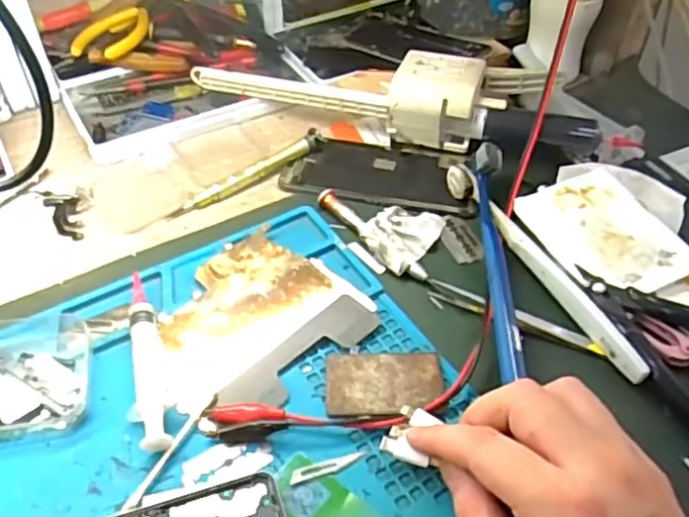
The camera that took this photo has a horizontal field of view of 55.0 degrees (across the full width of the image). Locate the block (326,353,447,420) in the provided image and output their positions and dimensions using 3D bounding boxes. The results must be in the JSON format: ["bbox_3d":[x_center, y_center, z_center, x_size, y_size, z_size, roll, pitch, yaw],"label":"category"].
[{"bbox_3d":[0.021,0.065,0.345,0.060,0.004,0.039,0,46,-2],"label":"block"}]

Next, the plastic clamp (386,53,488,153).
[{"bbox_3d":[0.075,-0.115,0.489,0.079,0.051,0.065,10,46,8],"label":"plastic clamp"}]

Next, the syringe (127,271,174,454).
[{"bbox_3d":[-0.106,0.053,0.349,0.021,0.013,0.108,-14,48,-15],"label":"syringe"}]

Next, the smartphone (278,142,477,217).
[{"bbox_3d":[0.024,-0.058,0.469,0.131,0.010,0.071,7,46,6],"label":"smartphone"}]

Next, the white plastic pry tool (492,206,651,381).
[{"bbox_3d":[0.127,0.014,0.386,0.015,0.011,0.140,-19,49,-19],"label":"white plastic pry tool"}]

